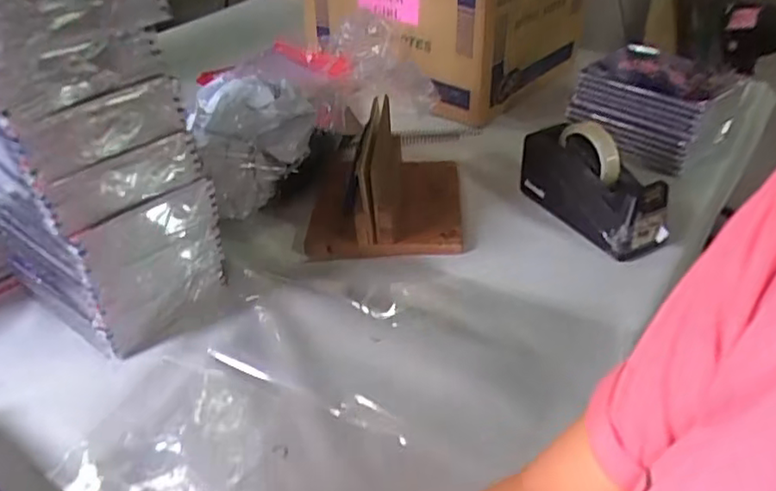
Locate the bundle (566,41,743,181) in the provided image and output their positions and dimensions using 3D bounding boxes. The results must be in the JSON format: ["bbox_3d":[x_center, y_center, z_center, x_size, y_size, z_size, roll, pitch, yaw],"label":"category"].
[{"bbox_3d":[0.401,-0.214,0.986,0.215,0.114,0.131,25,45,30],"label":"bundle"}]

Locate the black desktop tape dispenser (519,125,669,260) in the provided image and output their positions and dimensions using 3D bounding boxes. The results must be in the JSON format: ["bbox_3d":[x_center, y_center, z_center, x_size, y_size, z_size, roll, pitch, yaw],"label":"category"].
[{"bbox_3d":[0.259,-0.079,0.828,0.069,0.100,0.210,-22,42,-23],"label":"black desktop tape dispenser"}]

